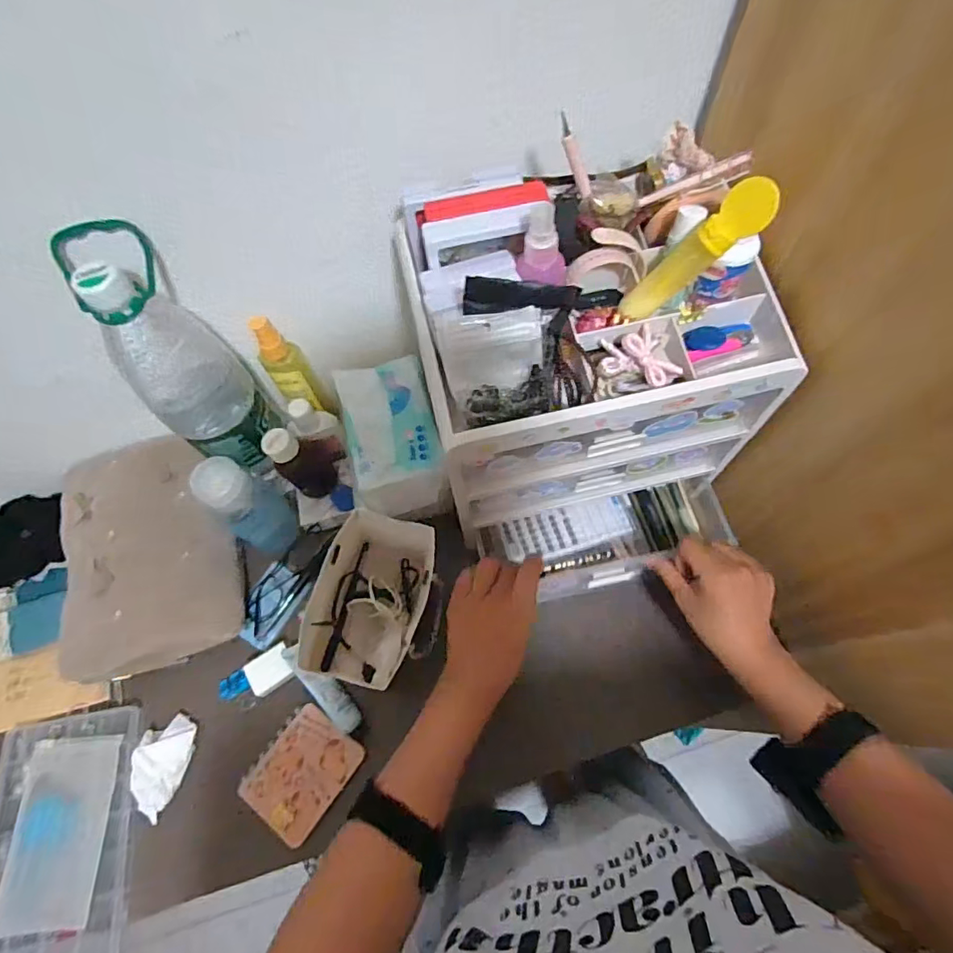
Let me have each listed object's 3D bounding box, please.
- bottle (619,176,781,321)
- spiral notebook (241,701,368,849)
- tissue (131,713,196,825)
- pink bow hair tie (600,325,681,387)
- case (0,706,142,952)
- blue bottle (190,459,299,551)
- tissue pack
[{"bbox_3d":[0.156,-0.160,0.378,0.024,0.121,0.034,8,62,-31],"label":"bottle"},{"bbox_3d":[-0.171,0.288,0.513,0.084,0.022,0.104,32,71,15],"label":"spiral notebook"},{"bbox_3d":[-0.311,0.286,0.517,0.048,0.019,0.087,2,66,3],"label":"tissue"},{"bbox_3d":[0.123,-0.089,0.390,0.053,0.021,0.047,-13,66,-4],"label":"pink bow hair tie"},{"bbox_3d":[-0.395,0.346,0.492,0.146,0.024,0.222,-13,66,-4],"label":"case"},{"bbox_3d":[-0.239,0.029,0.548,0.052,0.159,0.061,38,72,17],"label":"blue bottle"},{"bbox_3d":[-0.084,-0.044,0.523,0.087,0.056,0.155,-12,66,-4],"label":"tissue pack"}]

